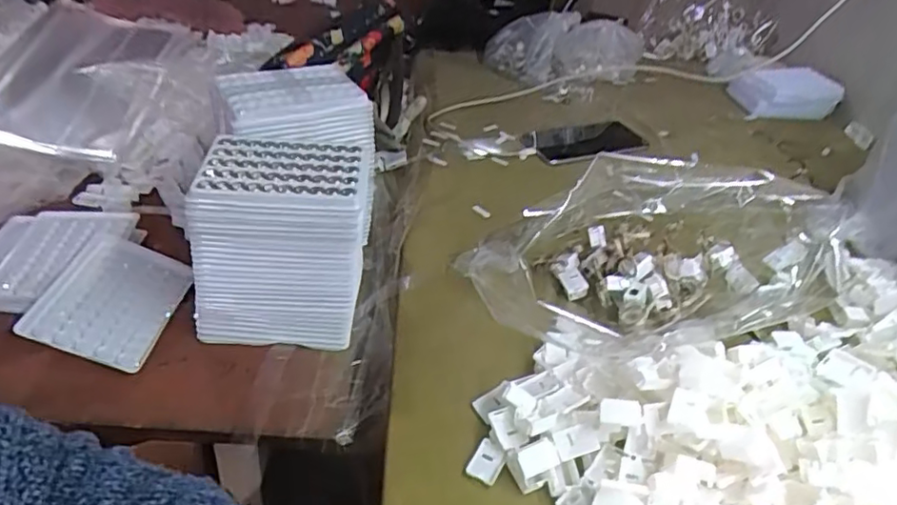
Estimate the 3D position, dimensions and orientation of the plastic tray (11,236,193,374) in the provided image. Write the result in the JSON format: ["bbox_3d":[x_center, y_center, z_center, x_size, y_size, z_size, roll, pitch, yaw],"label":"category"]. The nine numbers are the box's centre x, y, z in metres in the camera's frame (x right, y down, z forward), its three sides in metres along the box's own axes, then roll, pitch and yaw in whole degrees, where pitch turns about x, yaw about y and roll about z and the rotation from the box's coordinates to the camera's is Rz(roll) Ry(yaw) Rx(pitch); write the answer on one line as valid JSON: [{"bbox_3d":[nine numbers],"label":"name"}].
[{"bbox_3d":[-0.286,0.040,0.529,0.096,0.010,0.122,23,36,-9],"label":"plastic tray"}]

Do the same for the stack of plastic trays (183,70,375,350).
[{"bbox_3d":[-0.142,-0.049,0.570,0.131,0.161,0.214,2,37,-7],"label":"stack of plastic trays"}]

